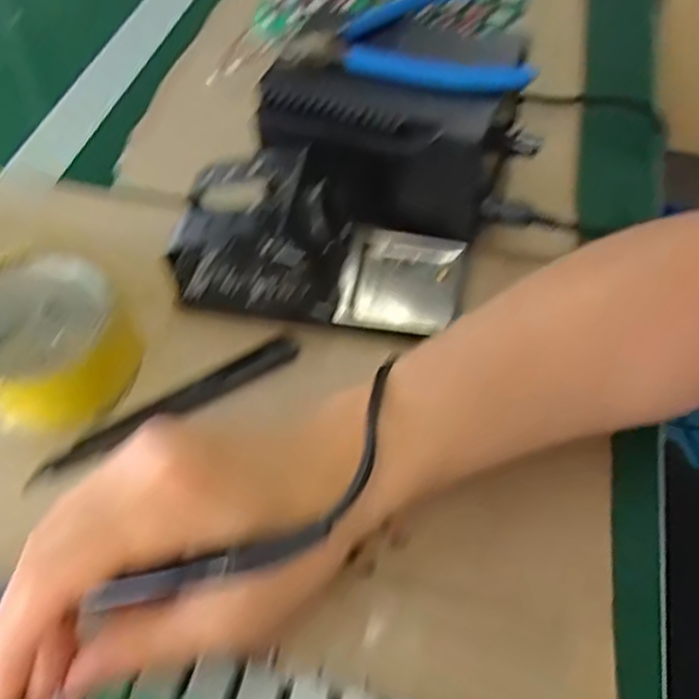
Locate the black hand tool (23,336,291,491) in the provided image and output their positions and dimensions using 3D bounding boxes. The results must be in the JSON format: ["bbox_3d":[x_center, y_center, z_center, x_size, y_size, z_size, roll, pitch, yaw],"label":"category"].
[{"bbox_3d":[-0.092,0.032,0.355,0.145,0.004,0.014,-29,59,-19],"label":"black hand tool"}]

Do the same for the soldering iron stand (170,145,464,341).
[{"bbox_3d":[-0.014,-0.062,0.379,0.159,0.065,0.081,5,55,4],"label":"soldering iron stand"}]

